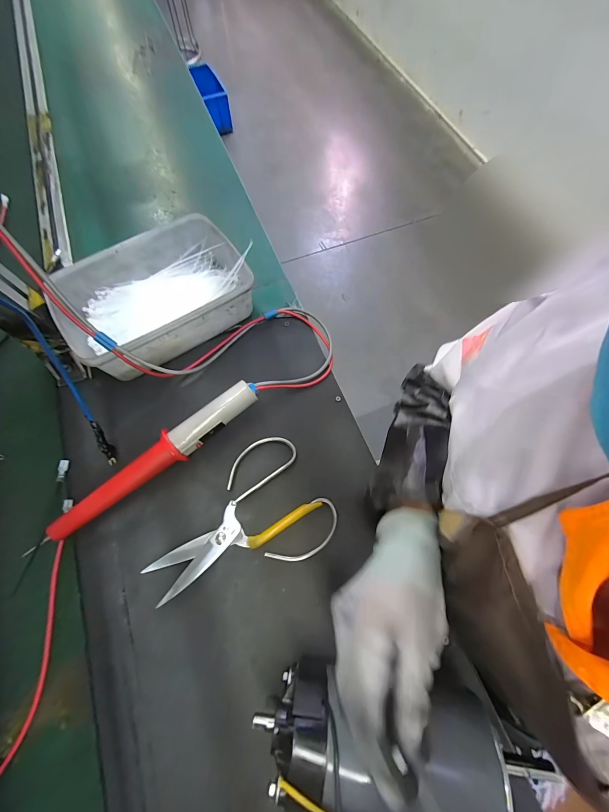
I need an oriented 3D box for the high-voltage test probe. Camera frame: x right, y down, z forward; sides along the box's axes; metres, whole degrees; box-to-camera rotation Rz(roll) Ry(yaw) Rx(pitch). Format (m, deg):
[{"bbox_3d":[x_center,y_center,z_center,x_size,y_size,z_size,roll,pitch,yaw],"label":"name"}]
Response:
[{"bbox_3d":[-0.160,0.058,0.326,0.253,0.038,0.033,-38,74,-14],"label":"high-voltage test probe"}]

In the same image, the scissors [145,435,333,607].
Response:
[{"bbox_3d":[-0.071,0.128,0.315,0.189,0.007,0.137,-32,73,-12],"label":"scissors"}]

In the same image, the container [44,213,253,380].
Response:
[{"bbox_3d":[-0.190,-0.143,0.387,0.222,0.072,0.155,-35,73,-13],"label":"container"}]

